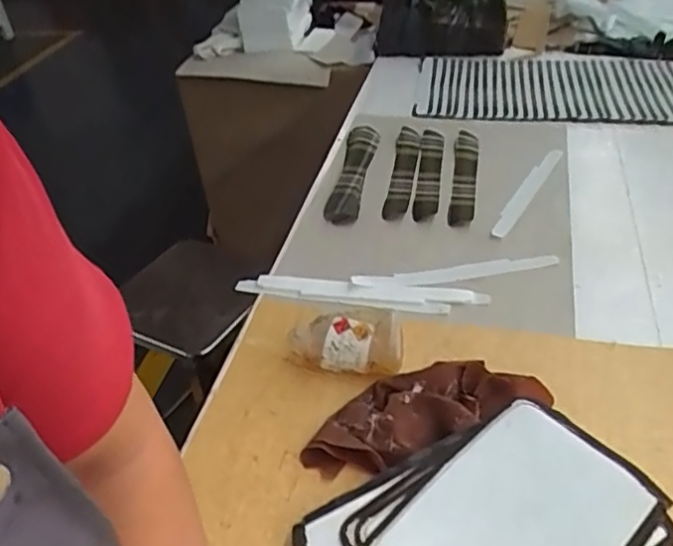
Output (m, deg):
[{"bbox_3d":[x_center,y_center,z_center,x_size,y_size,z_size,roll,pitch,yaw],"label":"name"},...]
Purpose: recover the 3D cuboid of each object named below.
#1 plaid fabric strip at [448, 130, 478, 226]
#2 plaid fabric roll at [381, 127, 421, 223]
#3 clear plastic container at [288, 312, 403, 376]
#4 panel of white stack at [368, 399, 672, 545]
[{"bbox_3d":[0.198,-0.146,0.991,0.039,0.034,0.251,3,39,12],"label":"plaid fabric strip"},{"bbox_3d":[0.104,-0.160,0.995,0.040,0.021,0.243,2,39,12],"label":"plaid fabric roll"},{"bbox_3d":[0.012,0.073,0.674,0.118,0.054,0.050,6,39,16],"label":"clear plastic container"},{"bbox_3d":[0.147,0.201,0.517,0.217,0.012,0.150,-33,45,-30],"label":"panel of white stack"}]

